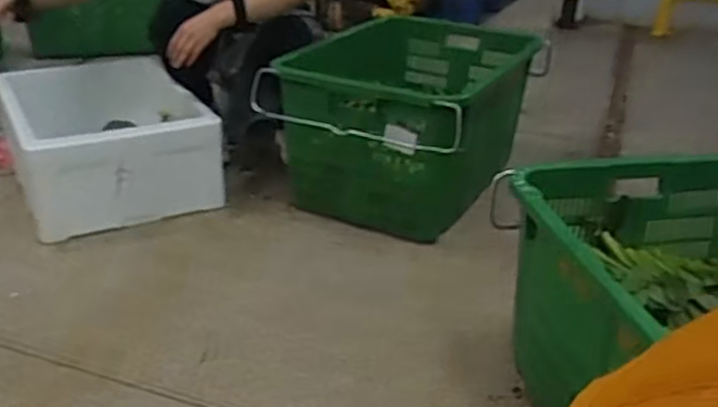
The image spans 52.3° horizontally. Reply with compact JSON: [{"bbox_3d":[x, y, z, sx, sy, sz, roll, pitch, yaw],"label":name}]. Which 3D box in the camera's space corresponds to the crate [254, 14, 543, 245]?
[{"bbox_3d":[0.120,-0.209,1.836,0.513,0.363,0.693,16,29,23],"label":"crate"}]

